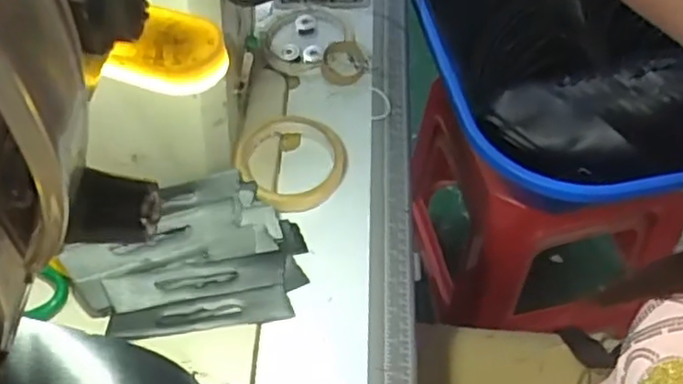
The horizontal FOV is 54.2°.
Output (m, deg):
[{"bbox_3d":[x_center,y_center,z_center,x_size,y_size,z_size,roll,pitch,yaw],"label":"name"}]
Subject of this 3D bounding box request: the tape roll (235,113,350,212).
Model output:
[{"bbox_3d":[-0.042,-0.026,0.560,0.089,0.029,0.089,-1,55,1],"label":"tape roll"}]

